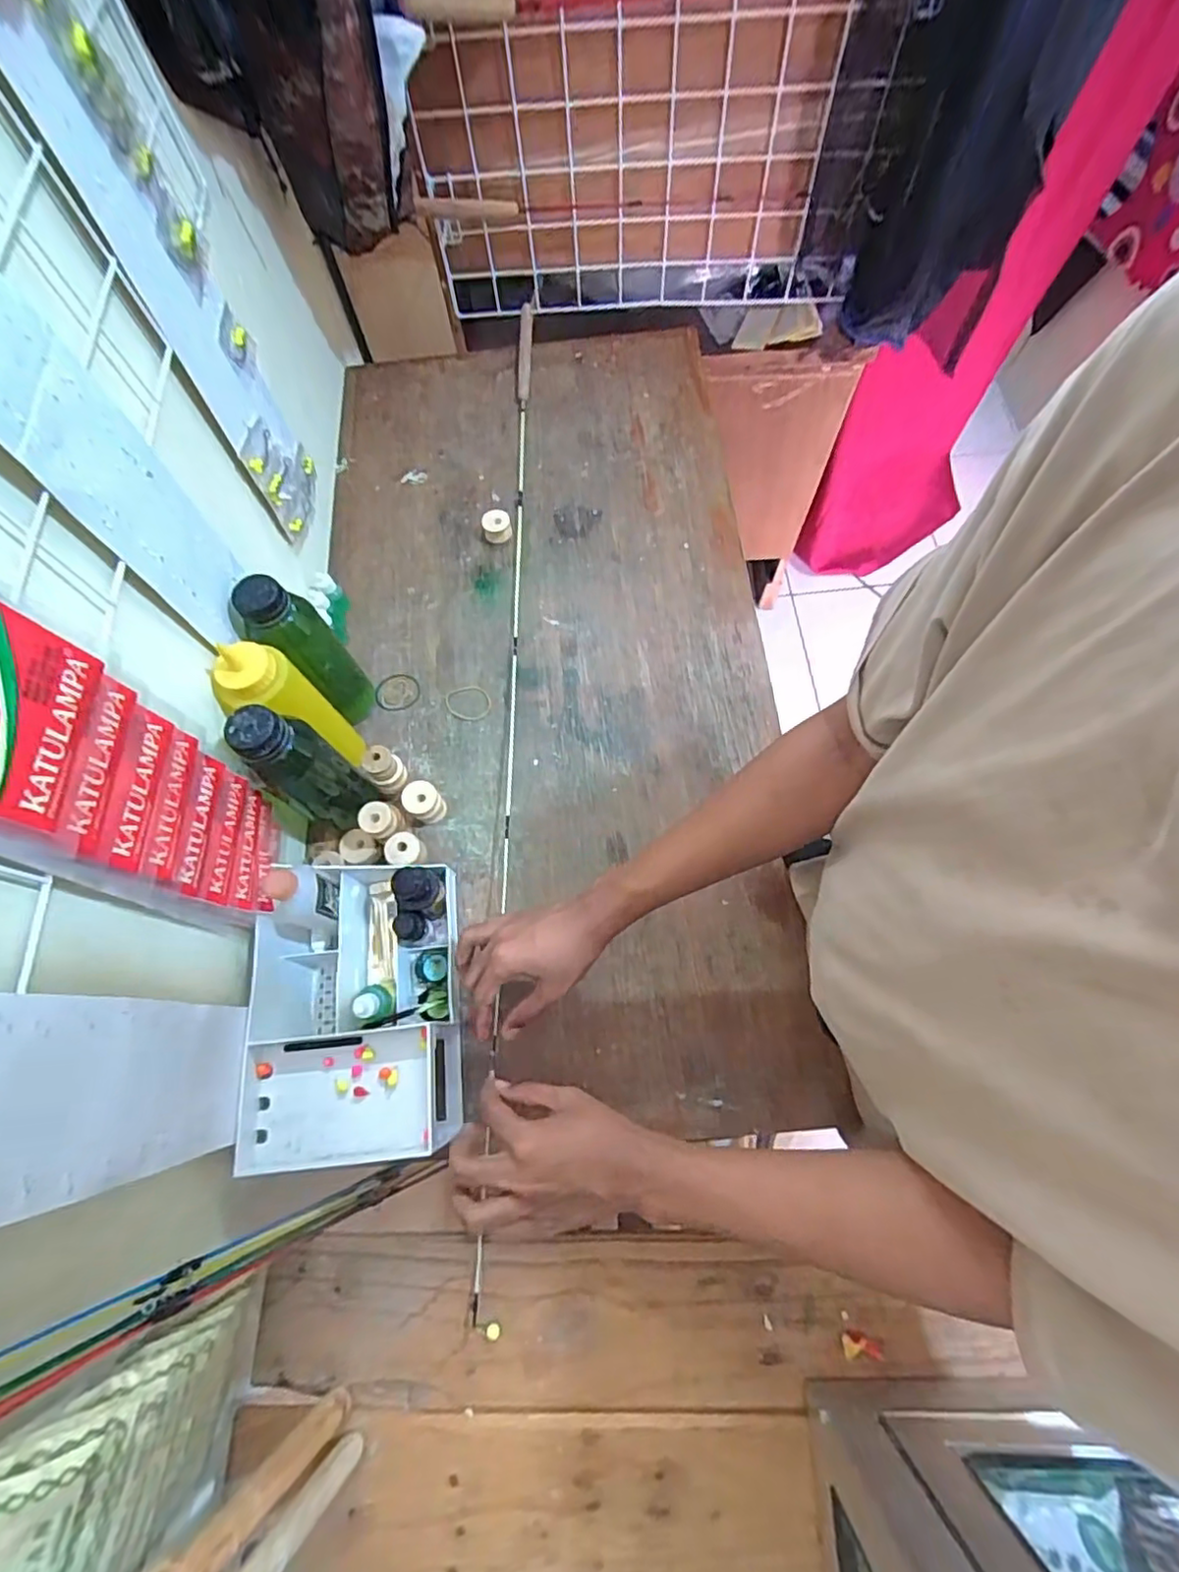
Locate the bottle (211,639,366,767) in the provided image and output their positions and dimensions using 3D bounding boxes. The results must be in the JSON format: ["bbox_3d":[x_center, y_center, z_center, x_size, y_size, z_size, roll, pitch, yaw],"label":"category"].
[{"bbox_3d":[-0.267,-0.069,0.566,0.064,0.168,0.051,-3,70,1],"label":"bottle"}]

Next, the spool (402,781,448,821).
[{"bbox_3d":[-0.163,0.018,0.621,0.032,0.052,0.032,-1,70,2],"label":"spool"}]

